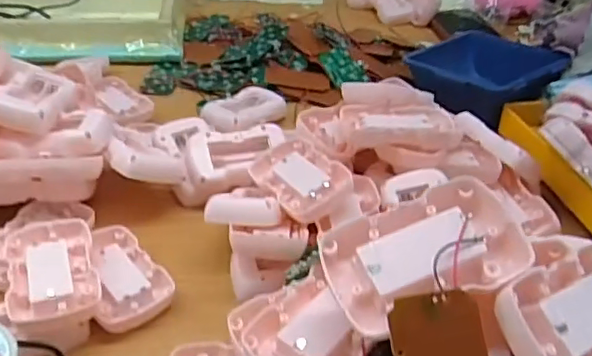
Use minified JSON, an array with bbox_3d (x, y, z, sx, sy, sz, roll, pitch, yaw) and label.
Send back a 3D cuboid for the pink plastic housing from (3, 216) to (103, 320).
[{"bbox_3d":[-0.162,0.062,0.384,0.053,0.022,0.085,-10,40,-20],"label":"pink plastic housing"}]

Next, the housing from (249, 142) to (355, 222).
[{"bbox_3d":[0.003,0.001,0.447,0.055,0.019,0.090,-36,39,-9],"label":"housing"}]

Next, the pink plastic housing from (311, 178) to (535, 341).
[{"bbox_3d":[0.059,0.034,0.263,0.087,0.020,0.053,-21,55,-9],"label":"pink plastic housing"}]

